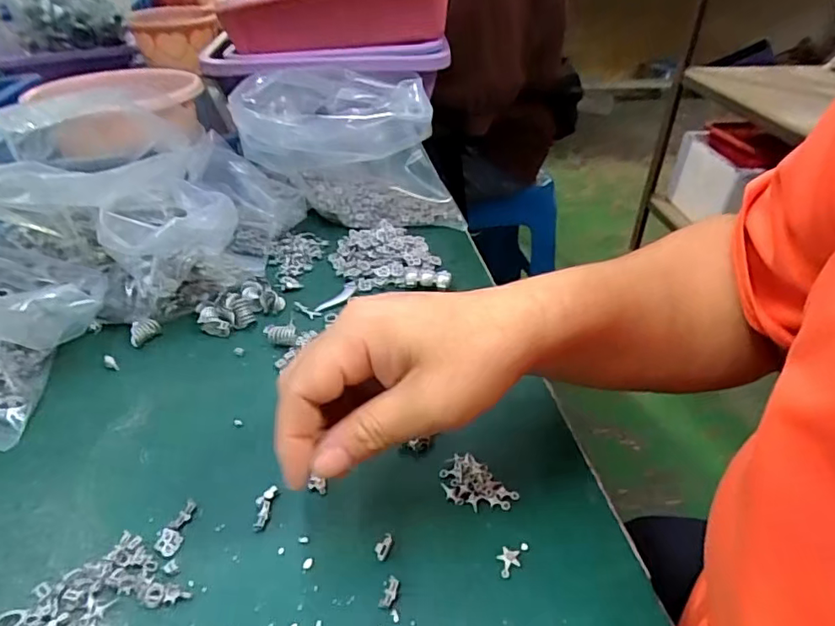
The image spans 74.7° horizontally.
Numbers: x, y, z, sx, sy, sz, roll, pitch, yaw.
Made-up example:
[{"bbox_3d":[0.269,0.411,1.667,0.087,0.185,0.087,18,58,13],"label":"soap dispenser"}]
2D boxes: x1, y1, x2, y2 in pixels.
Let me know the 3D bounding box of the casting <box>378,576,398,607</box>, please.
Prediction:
[{"bbox_3d":[-0.012,0.122,0.241,0.006,0.004,0.014,13,40,17],"label":"casting"}]

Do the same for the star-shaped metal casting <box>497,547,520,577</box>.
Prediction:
[{"bbox_3d":[0.042,0.114,0.252,0.010,0.004,0.014,24,44,28],"label":"star-shaped metal casting"}]

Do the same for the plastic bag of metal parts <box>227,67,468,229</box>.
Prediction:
[{"bbox_3d":[-0.064,-0.137,0.480,0.170,0.115,0.109,-15,40,-19],"label":"plastic bag of metal parts"}]

